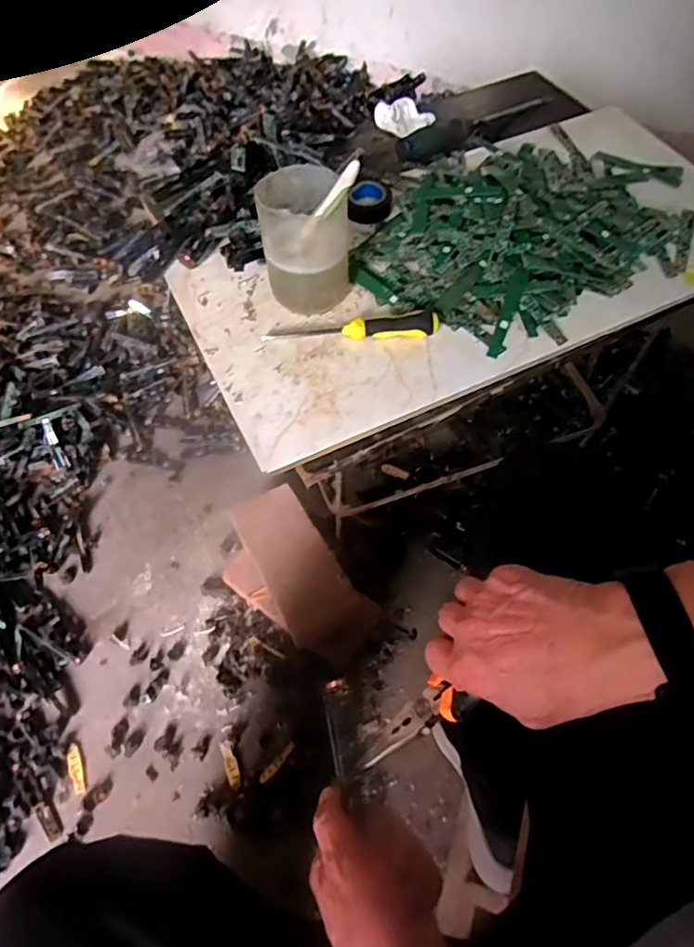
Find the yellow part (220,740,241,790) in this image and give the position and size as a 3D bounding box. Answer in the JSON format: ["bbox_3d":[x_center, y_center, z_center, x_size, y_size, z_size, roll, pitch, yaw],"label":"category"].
[{"bbox_3d":[-0.156,0.392,0.775,0.017,0.007,0.060,-16,64,-11],"label":"yellow part"}]

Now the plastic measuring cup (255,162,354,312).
[{"bbox_3d":[-0.036,-0.206,0.516,0.080,0.103,0.075,1,62,-3],"label":"plastic measuring cup"}]

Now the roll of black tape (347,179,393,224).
[{"bbox_3d":[0.026,-0.299,0.633,0.047,0.023,0.049,0,59,0],"label":"roll of black tape"}]

